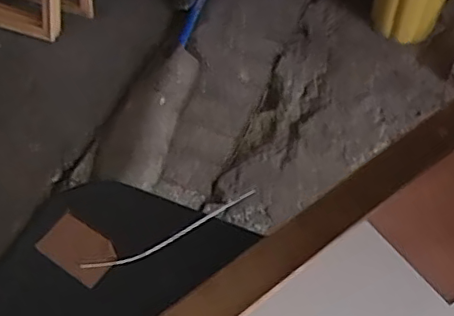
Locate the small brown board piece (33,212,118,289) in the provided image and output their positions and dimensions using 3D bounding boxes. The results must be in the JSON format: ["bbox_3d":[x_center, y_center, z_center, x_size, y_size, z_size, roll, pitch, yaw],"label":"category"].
[{"bbox_3d":[-0.092,0.055,0.369,0.047,0.004,0.032,29,57,20],"label":"small brown board piece"}]

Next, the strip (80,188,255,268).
[{"bbox_3d":[-0.033,0.047,0.379,0.121,0.004,0.012,-23,54,-19],"label":"strip"}]

